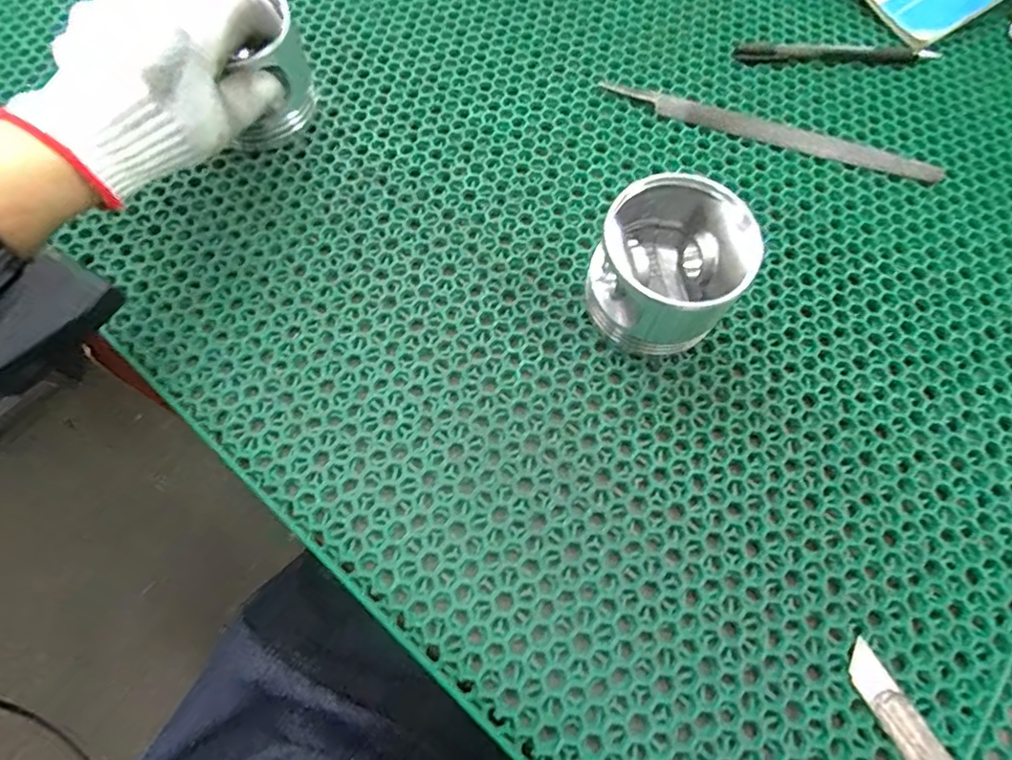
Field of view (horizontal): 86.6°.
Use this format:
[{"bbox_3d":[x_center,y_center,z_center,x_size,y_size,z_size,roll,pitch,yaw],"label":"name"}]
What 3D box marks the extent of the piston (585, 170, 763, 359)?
[{"bbox_3d":[0.092,-0.064,0.304,0.077,0.073,0.079,0,69,0],"label":"piston"}]

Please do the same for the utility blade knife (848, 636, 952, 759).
[{"bbox_3d":[0.196,0.176,0.247,0.019,0.004,0.104,-29,72,-11],"label":"utility blade knife"}]

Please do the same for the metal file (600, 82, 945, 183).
[{"bbox_3d":[0.191,-0.183,0.390,0.240,0.004,0.024,18,70,6],"label":"metal file"}]

